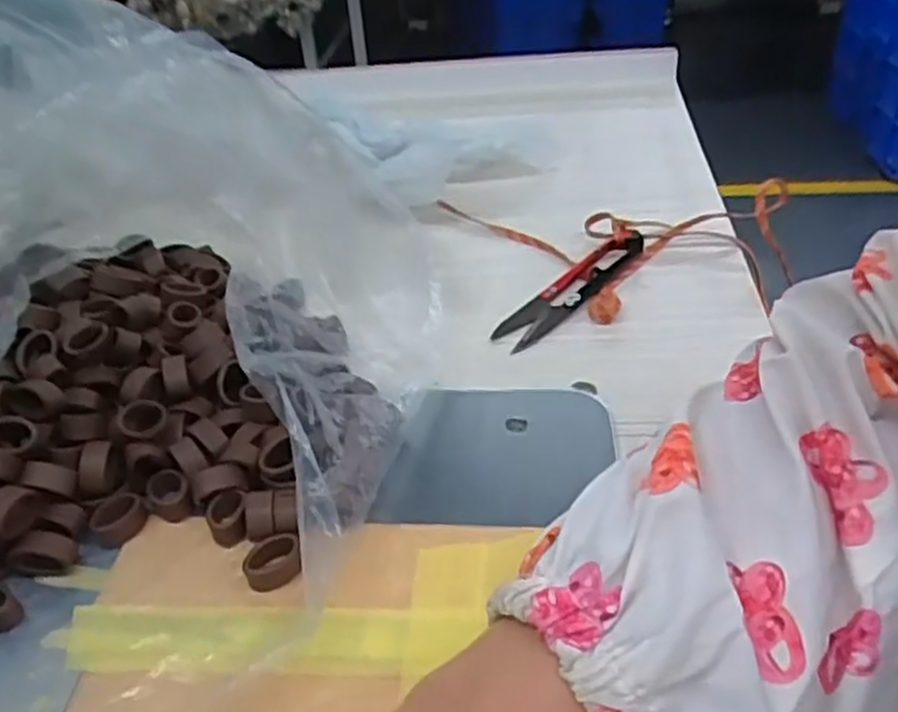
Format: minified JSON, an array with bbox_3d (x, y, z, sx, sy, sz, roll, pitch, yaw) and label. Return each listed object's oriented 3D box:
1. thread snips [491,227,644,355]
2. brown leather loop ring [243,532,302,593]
[{"bbox_3d":[0.063,-0.037,0.400,0.023,0.014,0.102,28,48,34],"label":"thread snips"},{"bbox_3d":[-0.061,0.071,0.277,0.020,0.009,0.018,-11,39,-9],"label":"brown leather loop ring"}]

